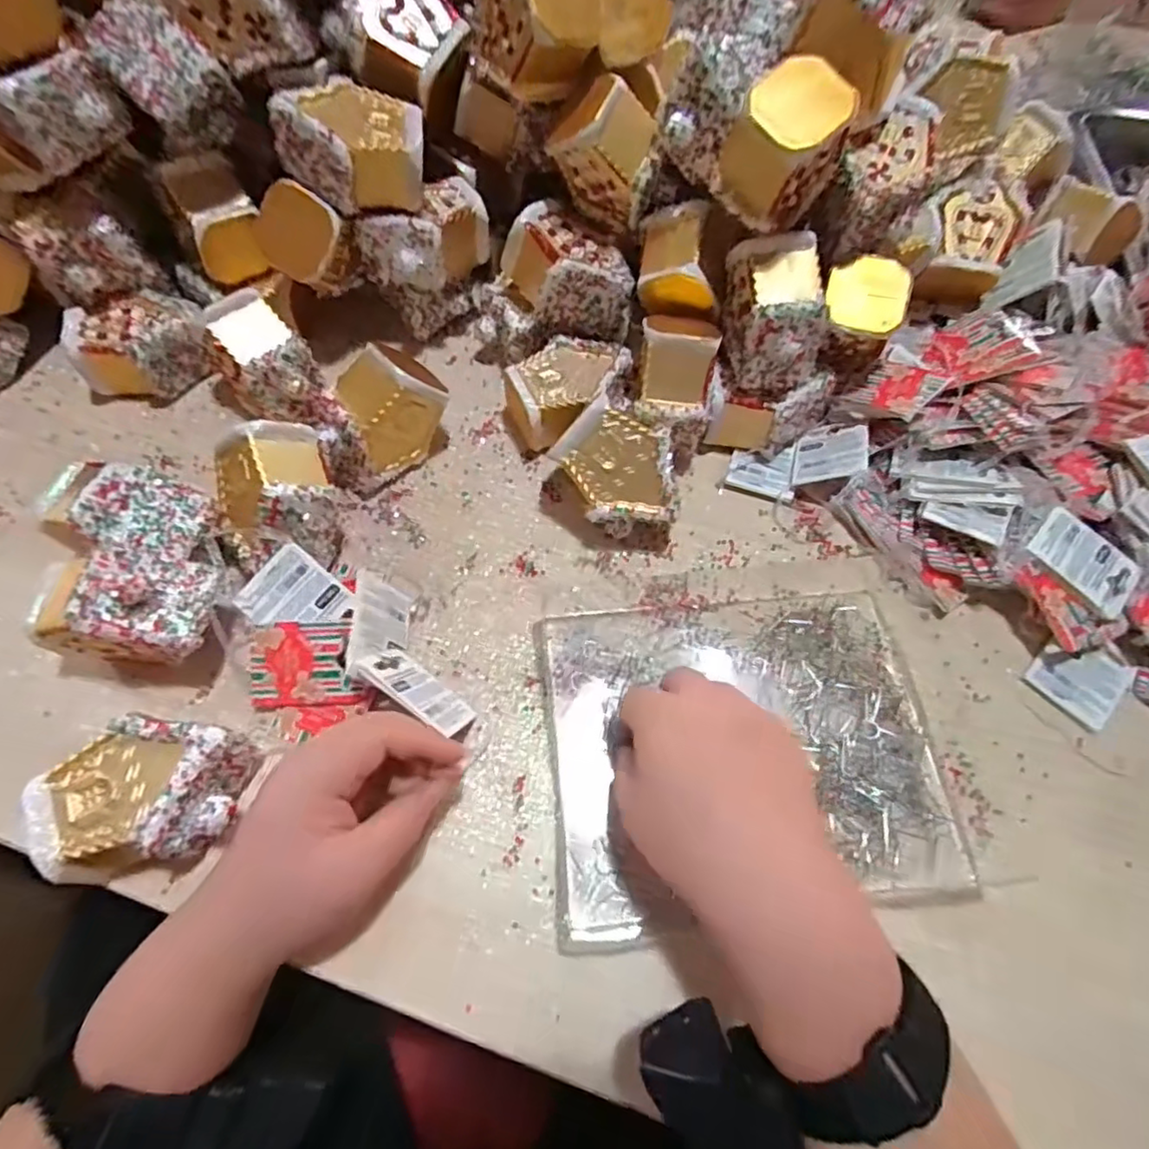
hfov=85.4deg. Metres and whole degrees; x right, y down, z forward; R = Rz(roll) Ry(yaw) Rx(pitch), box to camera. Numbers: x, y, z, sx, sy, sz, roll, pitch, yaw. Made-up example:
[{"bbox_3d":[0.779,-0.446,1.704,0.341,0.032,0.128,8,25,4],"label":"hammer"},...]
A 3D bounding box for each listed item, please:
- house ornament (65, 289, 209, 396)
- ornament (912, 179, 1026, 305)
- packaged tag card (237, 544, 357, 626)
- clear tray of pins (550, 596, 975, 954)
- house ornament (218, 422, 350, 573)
[{"bbox_3d":[-0.293,-0.154,0.427,0.080,0.048,0.062,-37,70,-18],"label":"house ornament"},{"bbox_3d":[0.264,-0.226,0.422,0.055,0.048,0.078,18,90,3],"label":"ornament"},{"bbox_3d":[-0.150,0.014,0.336,0.046,0.004,0.043,41,79,-6],"label":"packaged tag card"},{"bbox_3d":[0.089,0.091,0.335,0.205,0.007,0.165,-5,63,-4],"label":"clear tray of pins"},{"bbox_3d":[-0.166,-0.039,0.353,0.062,0.074,0.066,-20,65,-12],"label":"house ornament"}]

